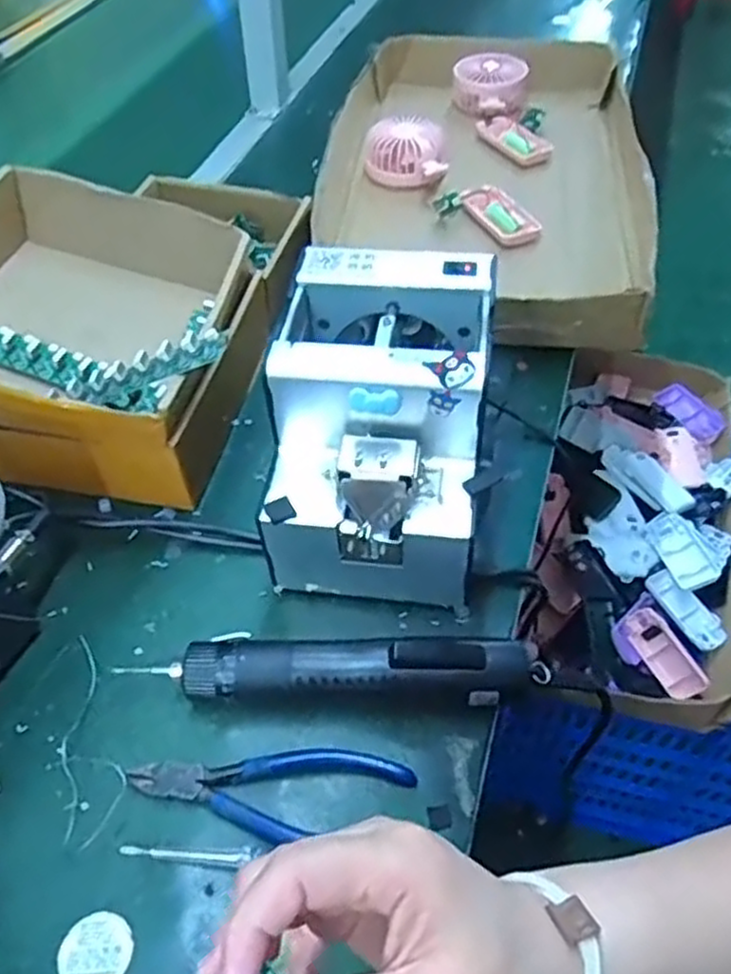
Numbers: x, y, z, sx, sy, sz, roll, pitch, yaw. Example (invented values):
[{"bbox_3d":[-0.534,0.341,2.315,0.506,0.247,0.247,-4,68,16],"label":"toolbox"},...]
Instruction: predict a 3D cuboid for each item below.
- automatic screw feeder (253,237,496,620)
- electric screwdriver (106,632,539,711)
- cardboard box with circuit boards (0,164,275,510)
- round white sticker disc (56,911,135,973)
[{"bbox_3d":[0.010,-0.036,0.480,0.121,0.150,0.172,4,50,5],"label":"automatic screw feeder"},{"bbox_3d":[-0.015,0.107,0.439,0.237,0.040,0.042,2,50,3],"label":"electric screwdriver"},{"bbox_3d":[-0.200,-0.107,0.565,0.215,0.116,0.212,4,50,5],"label":"cardboard box with circuit boards"},{"bbox_3d":[-0.133,0.229,0.368,0.035,0.004,0.034,2,45,-2],"label":"round white sticker disc"}]

